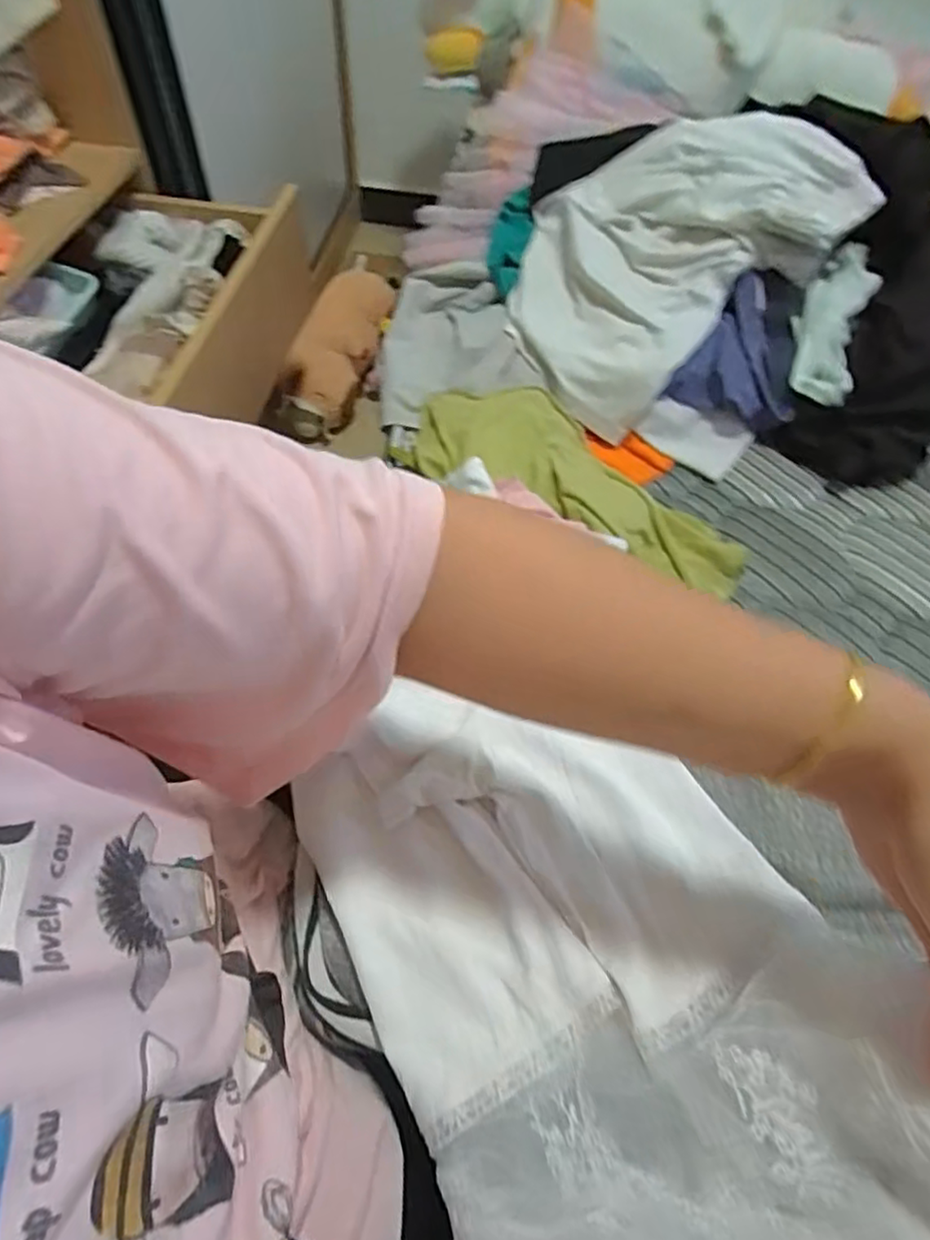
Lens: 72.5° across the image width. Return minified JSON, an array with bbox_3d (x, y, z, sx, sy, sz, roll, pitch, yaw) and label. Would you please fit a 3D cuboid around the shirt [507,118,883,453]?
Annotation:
[{"bbox_3d":[0.225,-0.399,0.686,0.399,0.154,0.262,-30,62,-22],"label":"shirt"}]

